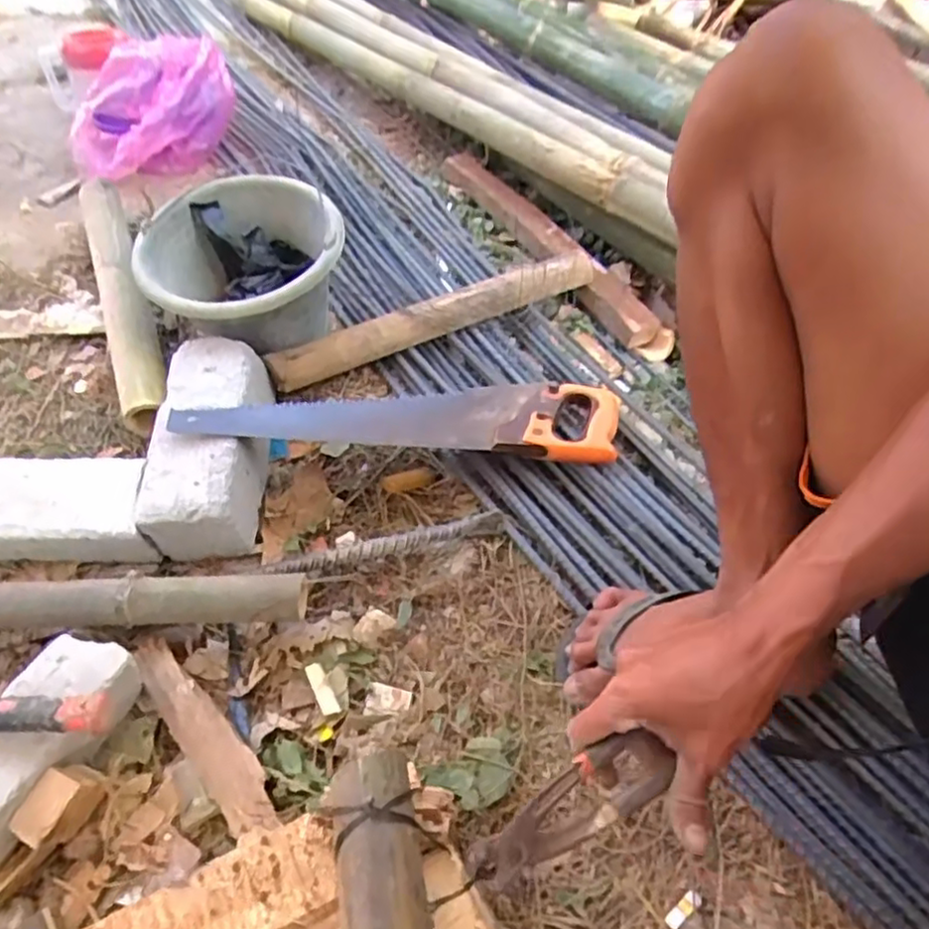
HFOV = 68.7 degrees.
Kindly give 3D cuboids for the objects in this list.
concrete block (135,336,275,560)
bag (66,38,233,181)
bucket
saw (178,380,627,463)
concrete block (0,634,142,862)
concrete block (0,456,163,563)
[{"bbox_3d":[-0.289,-0.018,0.795,0.117,0.117,0.261,-3,49,-4],"label":"concrete block"},{"bbox_3d":[-0.572,-0.649,1.249,0.269,0.182,0.165,-1,46,-3],"label":"bag"},{"bbox_3d":[-0.285,-0.240,0.902,0.241,0.173,0.238,1,46,-1],"label":"bucket"},{"bbox_3d":[-0.065,-0.063,0.789,0.505,0.045,0.113,0,49,-2],"label":"saw"},{"bbox_3d":[-0.352,0.226,0.550,0.076,0.048,0.183,22,49,18],"label":"concrete block"},{"bbox_3d":[-0.442,0.046,0.739,0.220,0.065,0.103,1,49,0],"label":"concrete block"}]

